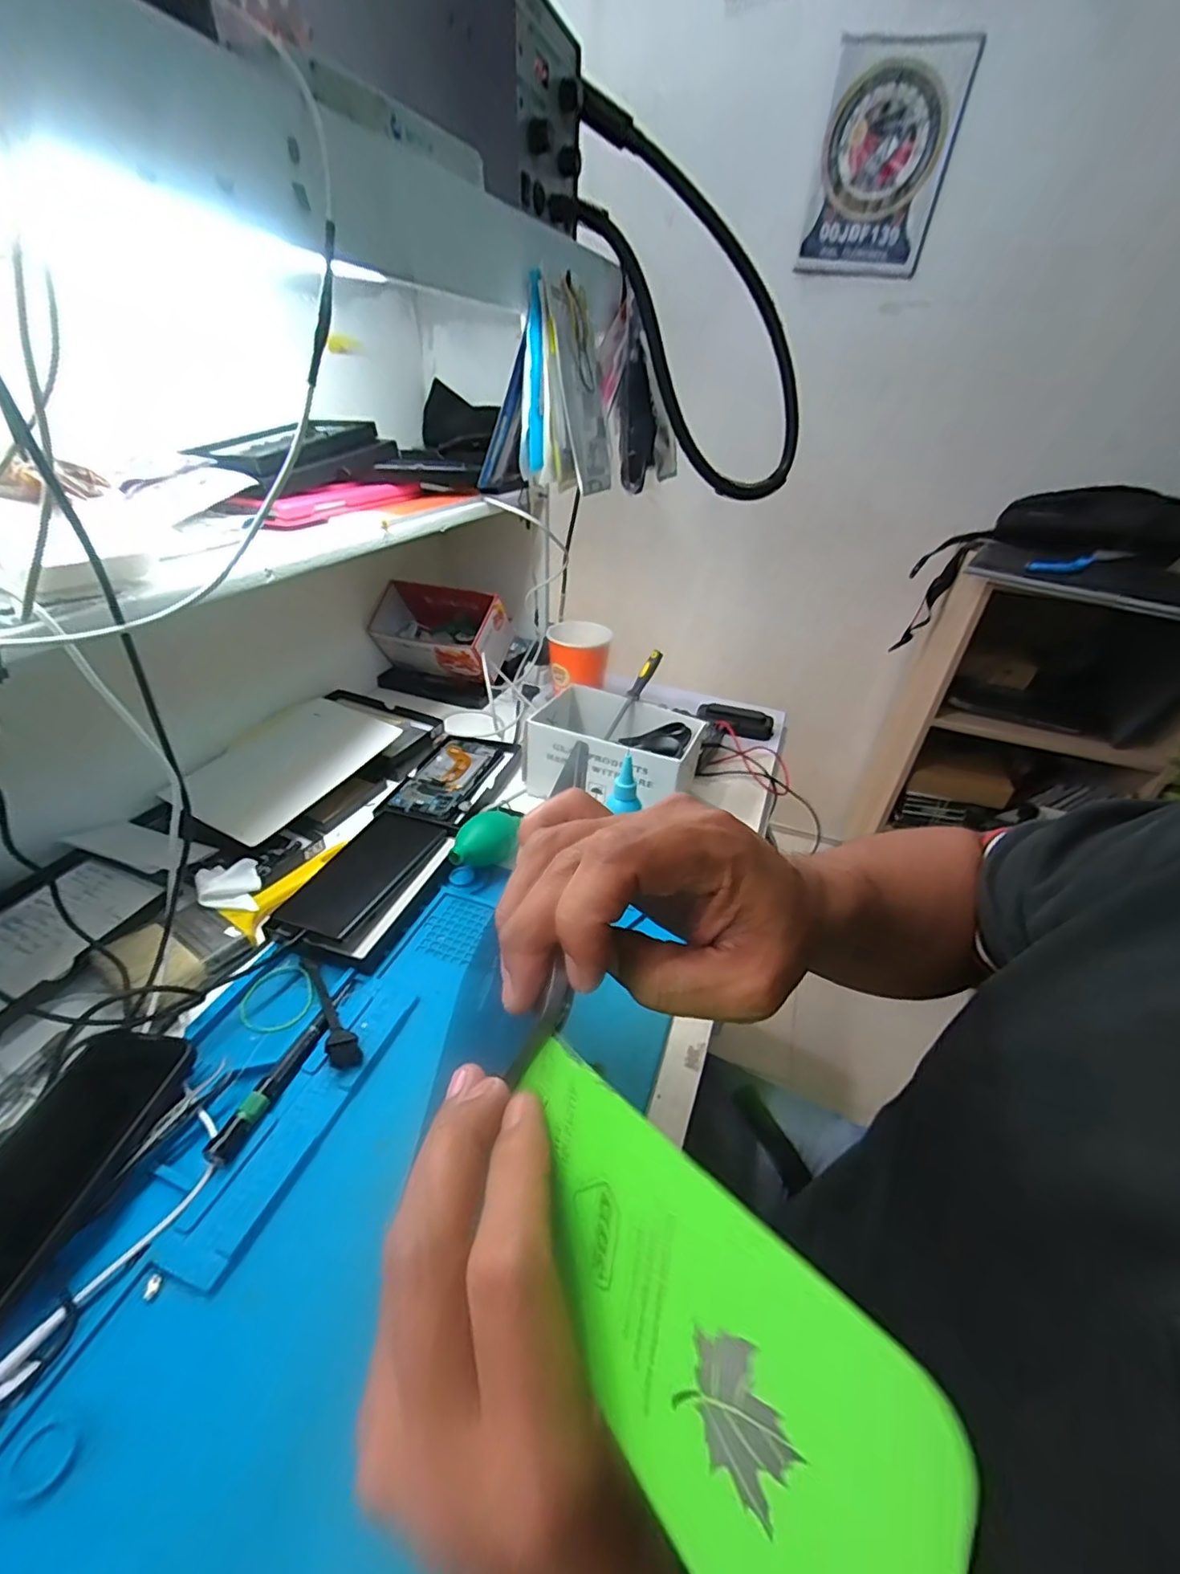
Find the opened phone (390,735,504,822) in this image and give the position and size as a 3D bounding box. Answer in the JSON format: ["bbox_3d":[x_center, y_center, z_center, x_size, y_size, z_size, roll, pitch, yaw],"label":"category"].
[{"bbox_3d":[-0.166,-0.017,0.674,0.077,0.006,0.162,10,36,9],"label":"opened phone"}]

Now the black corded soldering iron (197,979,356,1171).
[{"bbox_3d":[-0.199,0.183,0.386,0.014,0.017,0.131,12,36,12],"label":"black corded soldering iron"}]

